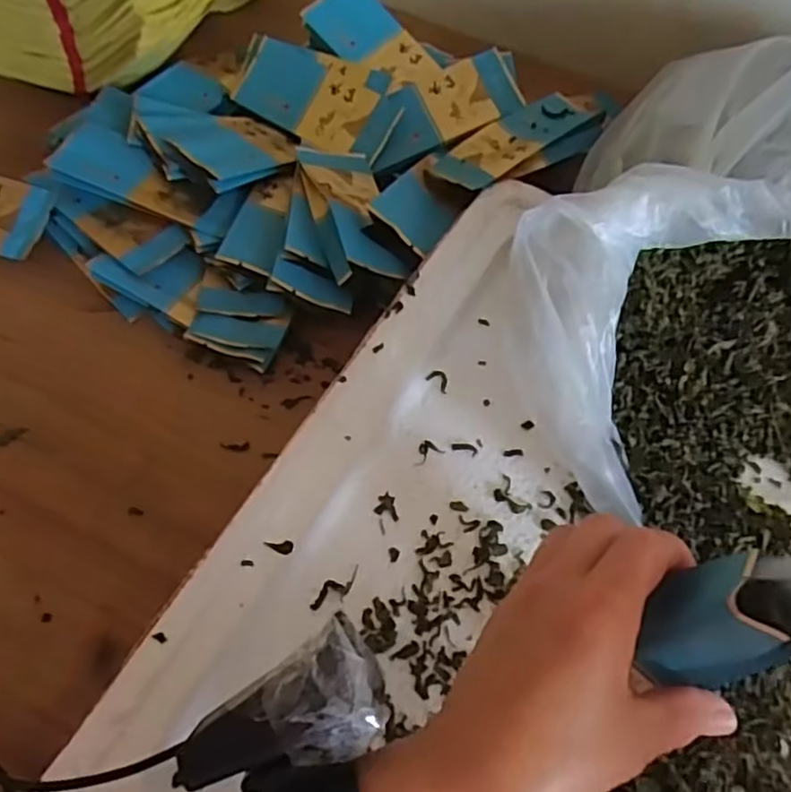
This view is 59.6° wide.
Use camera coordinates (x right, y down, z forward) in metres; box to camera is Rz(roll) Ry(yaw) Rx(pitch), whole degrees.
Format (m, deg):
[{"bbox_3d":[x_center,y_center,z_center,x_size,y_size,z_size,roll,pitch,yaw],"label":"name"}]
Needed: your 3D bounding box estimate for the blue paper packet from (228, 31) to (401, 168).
[{"bbox_3d":[-0.064,-0.228,0.532,0.138,0.011,0.060,34,91,14],"label":"blue paper packet"}]

